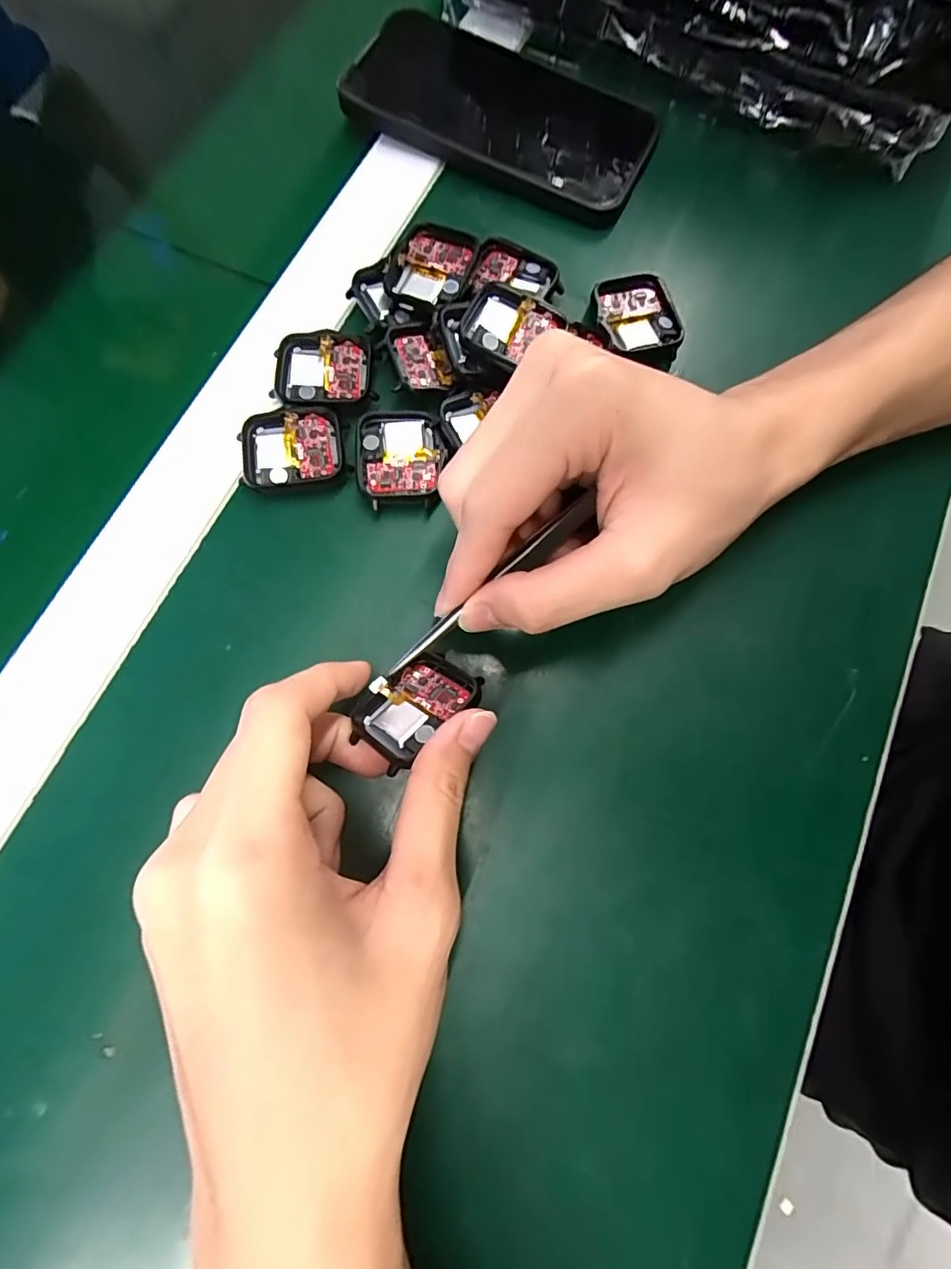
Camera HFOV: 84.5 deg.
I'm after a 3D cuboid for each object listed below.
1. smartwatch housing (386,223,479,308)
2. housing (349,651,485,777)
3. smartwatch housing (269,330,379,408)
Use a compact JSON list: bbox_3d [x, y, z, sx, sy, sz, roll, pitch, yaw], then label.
[{"bbox_3d":[-0.021,-0.172,0.247,0.039,0.011,0.039,26,77,6],"label":"smartwatch housing"},{"bbox_3d":[-0.023,0.026,0.200,0.035,0.011,0.045,32,63,35],"label":"housing"},{"bbox_3d":[-0.070,-0.121,0.241,0.044,0.006,0.040,-5,76,-2],"label":"smartwatch housing"}]

